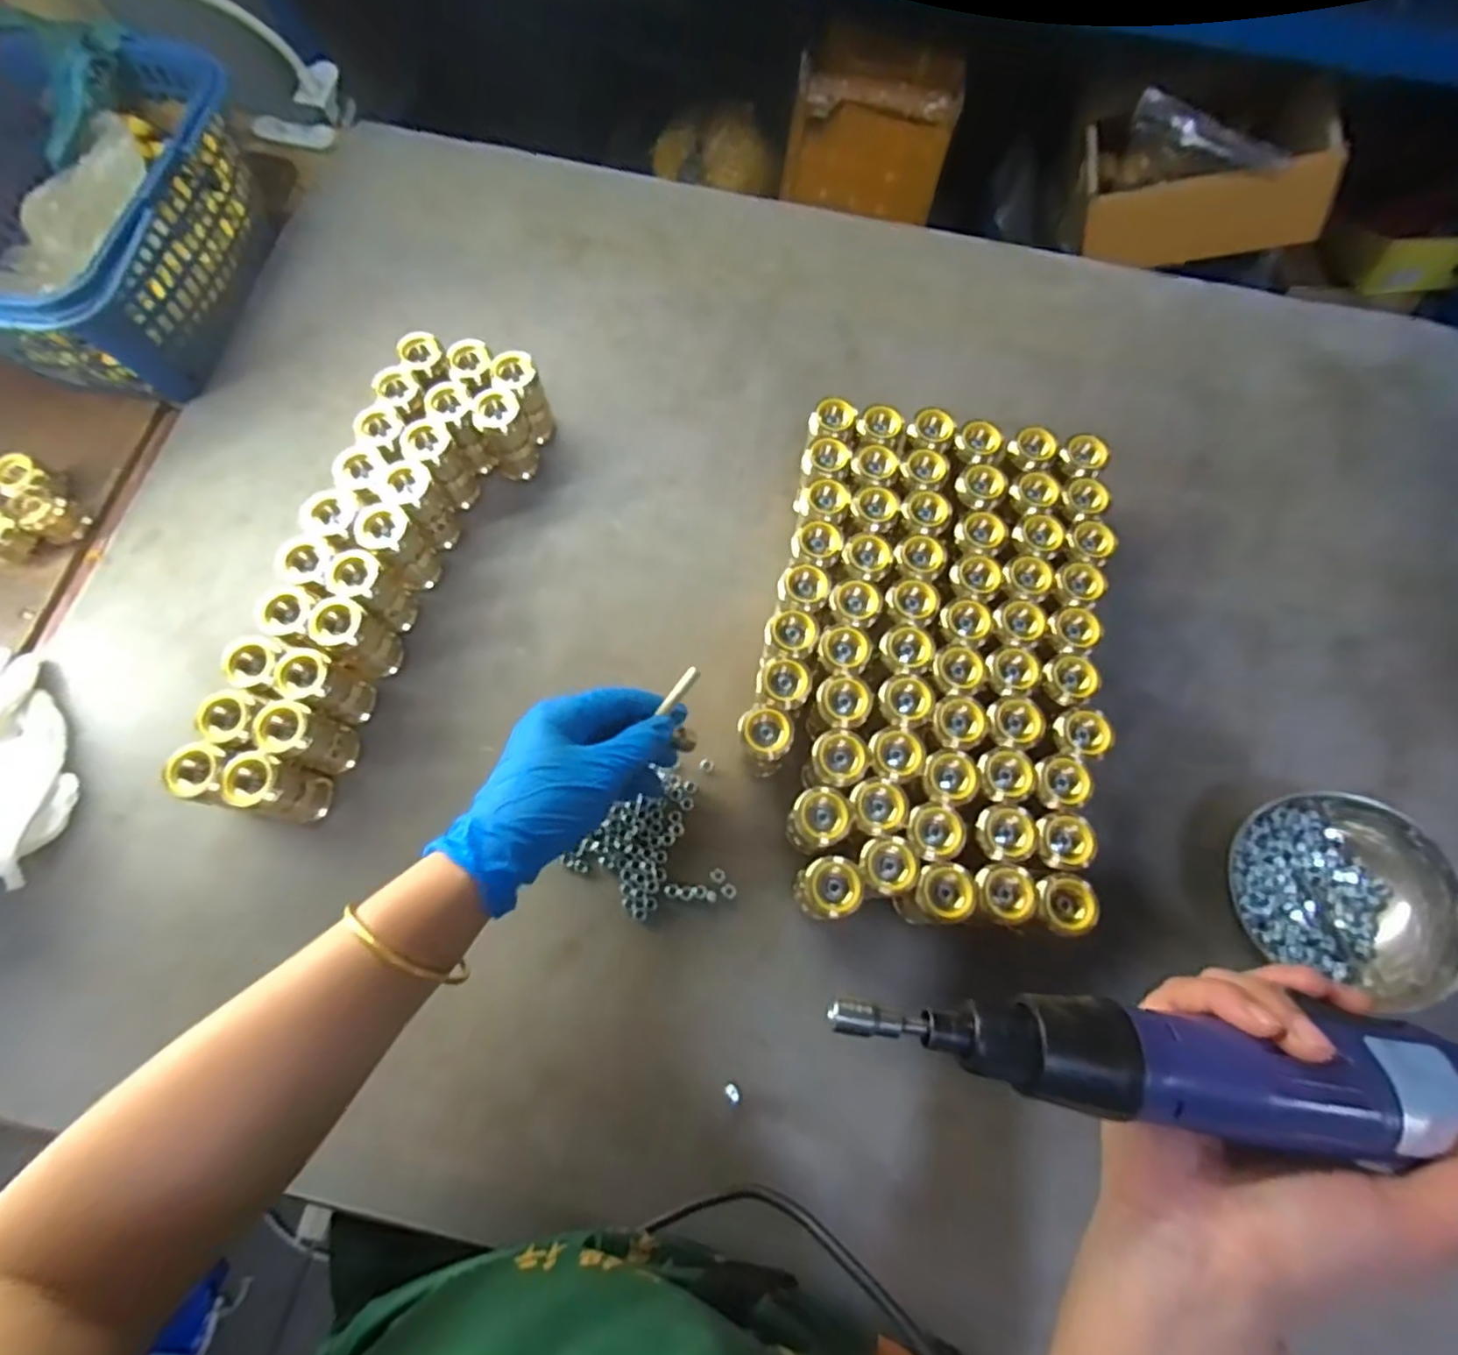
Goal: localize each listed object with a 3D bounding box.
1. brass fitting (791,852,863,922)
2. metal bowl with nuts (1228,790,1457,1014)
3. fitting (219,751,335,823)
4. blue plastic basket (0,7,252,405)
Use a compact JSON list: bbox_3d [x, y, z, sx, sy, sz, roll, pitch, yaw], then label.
[{"bbox_3d":[0.054,0.120,0.383,0.035,0.068,0.032,0,72,-1],"label":"brass fitting"},{"bbox_3d":[0.349,0.125,0.389,0.110,0.063,0.113,-5,73,-3],"label":"metal bowl with nuts"},{"bbox_3d":[-0.268,0.066,0.401,0.029,0.055,0.031,10,72,2],"label":"fitting"},{"bbox_3d":[-0.464,-0.329,0.497,0.190,0.114,0.252,17,73,4],"label":"blue plastic basket"}]

